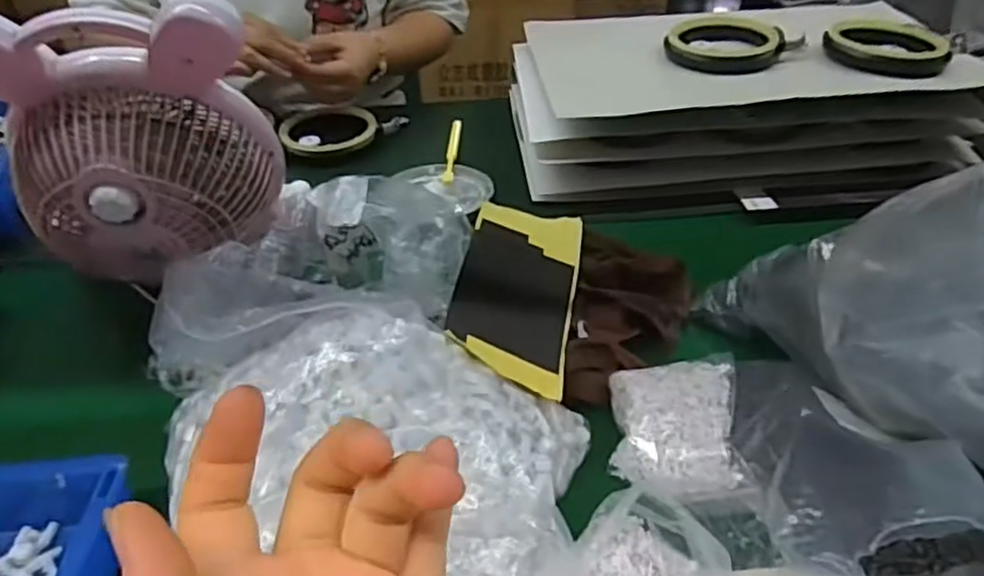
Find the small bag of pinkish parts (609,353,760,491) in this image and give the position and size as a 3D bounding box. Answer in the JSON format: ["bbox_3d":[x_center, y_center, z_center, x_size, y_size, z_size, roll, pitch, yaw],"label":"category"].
[{"bbox_3d":[0.131,0.098,0.502,0.090,0.019,0.103,-11,46,19],"label":"small bag of pinkish parts"}]

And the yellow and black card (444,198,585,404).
[{"bbox_3d":[0.023,-0.004,0.573,0.096,0.011,0.210,19,40,-6],"label":"yellow and black card"}]

